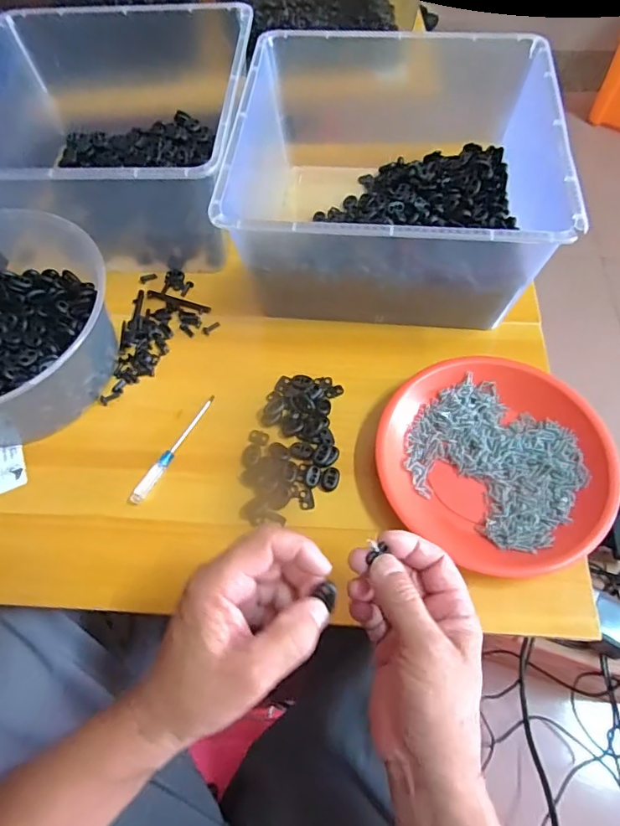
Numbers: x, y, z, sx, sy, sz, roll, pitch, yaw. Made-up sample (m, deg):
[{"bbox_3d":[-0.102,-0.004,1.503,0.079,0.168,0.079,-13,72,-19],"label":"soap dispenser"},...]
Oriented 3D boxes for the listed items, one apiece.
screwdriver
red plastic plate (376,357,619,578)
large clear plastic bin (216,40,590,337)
[{"bbox_3d":[-0.123,0.031,0.465,0.013,0.010,0.121,28,66,16],"label":"screwdriver"},{"bbox_3d":[0.156,0.038,0.434,0.191,0.032,0.177,-1,62,2],"label":"red plastic plate"},{"bbox_3d":[0.082,-0.239,0.526,0.296,0.140,0.299,5,62,5],"label":"large clear plastic bin"}]

